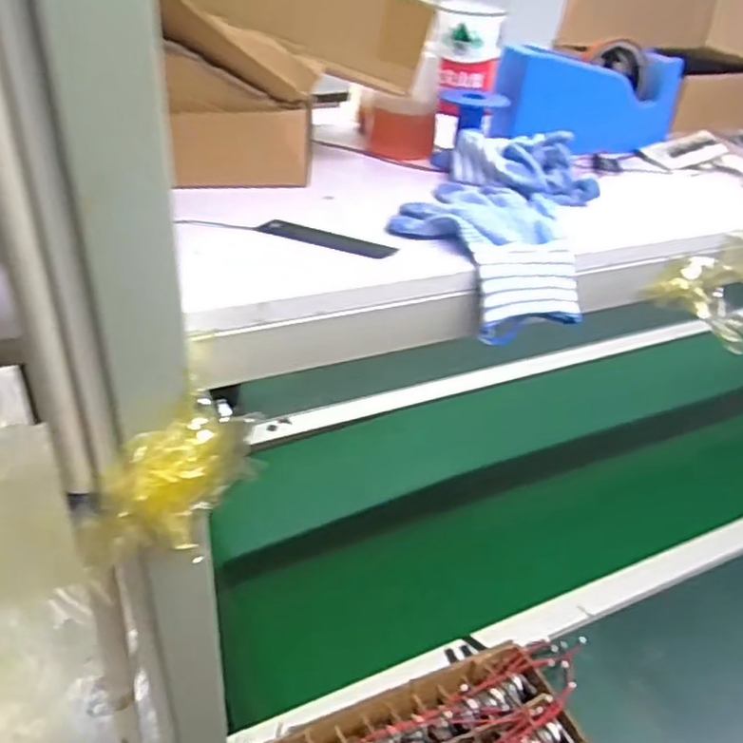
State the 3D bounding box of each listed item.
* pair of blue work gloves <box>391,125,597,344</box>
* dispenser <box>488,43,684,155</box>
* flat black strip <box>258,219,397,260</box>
[{"bbox_3d":[0.100,-0.119,0.523,0.144,0.072,0.221,13,37,9],"label":"pair of blue work gloves"},{"bbox_3d":[0.217,-0.286,0.687,0.211,0.082,0.094,-14,41,-25],"label":"dispenser"},{"bbox_3d":[-0.031,-0.093,0.467,0.097,0.005,0.022,18,38,15],"label":"flat black strip"}]

